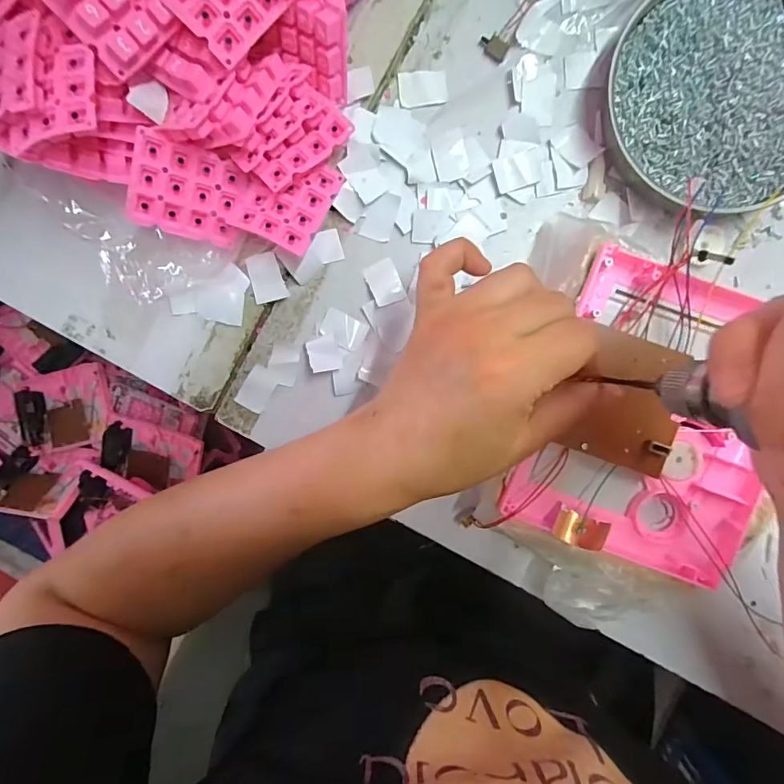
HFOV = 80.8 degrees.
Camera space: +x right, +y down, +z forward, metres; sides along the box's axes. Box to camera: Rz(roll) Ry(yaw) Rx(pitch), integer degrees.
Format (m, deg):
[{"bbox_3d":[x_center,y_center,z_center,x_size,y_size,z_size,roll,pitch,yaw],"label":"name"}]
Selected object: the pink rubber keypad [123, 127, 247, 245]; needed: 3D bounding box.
[{"bbox_3d":[-0.116,-0.115,0.265,0.058,0.004,0.048,8,104,-33],"label":"pink rubber keypad"}]

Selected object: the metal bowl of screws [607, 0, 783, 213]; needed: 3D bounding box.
[{"bbox_3d":[0.199,-0.177,0.270,0.135,0.025,0.122,39,96,-1],"label":"metal bowl of screws"}]

